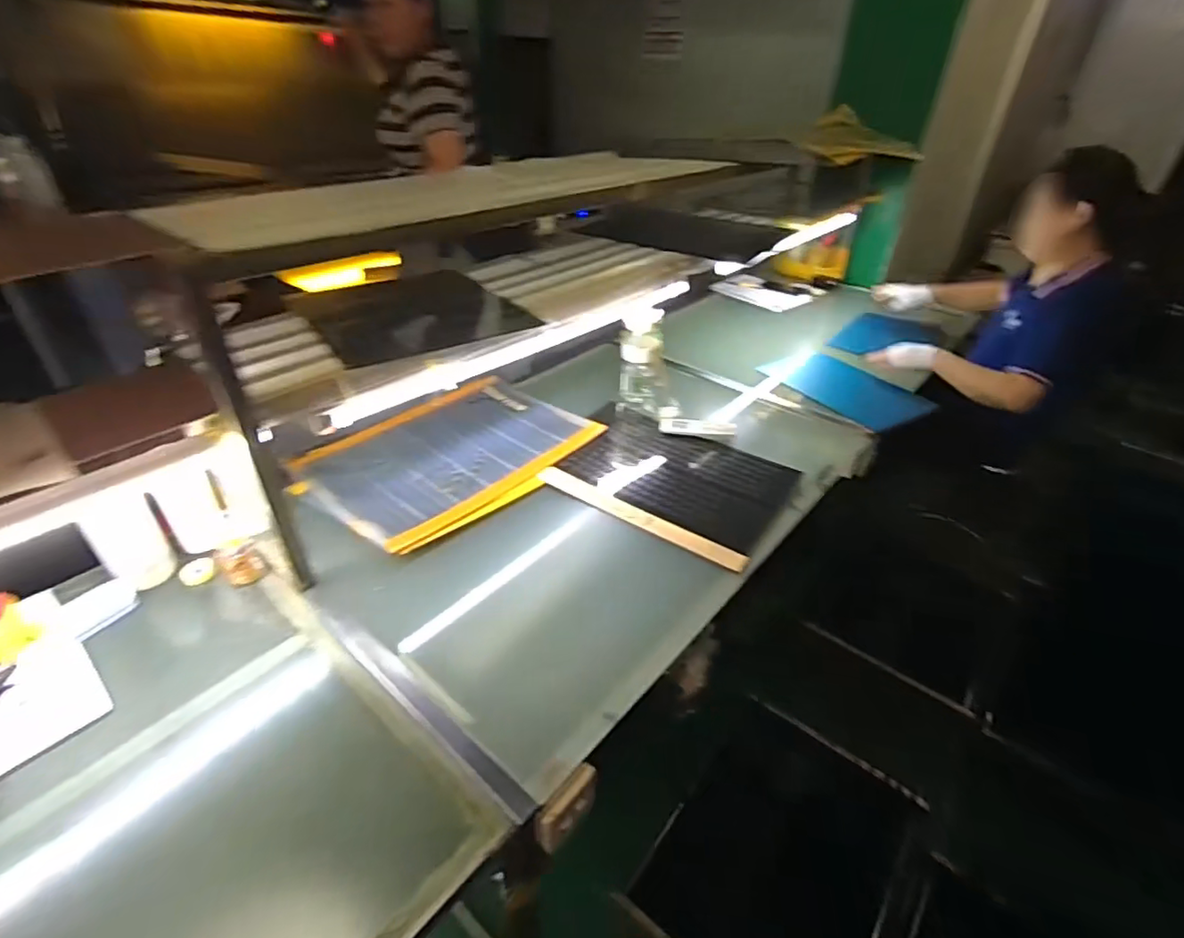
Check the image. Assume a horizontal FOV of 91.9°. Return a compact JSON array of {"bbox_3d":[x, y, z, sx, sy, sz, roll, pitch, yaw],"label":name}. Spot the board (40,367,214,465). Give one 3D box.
[{"bbox_3d":[-0.650,-0.088,0.822,0.013,0.090,0.200,-15,16,31],"label":"board"}]

